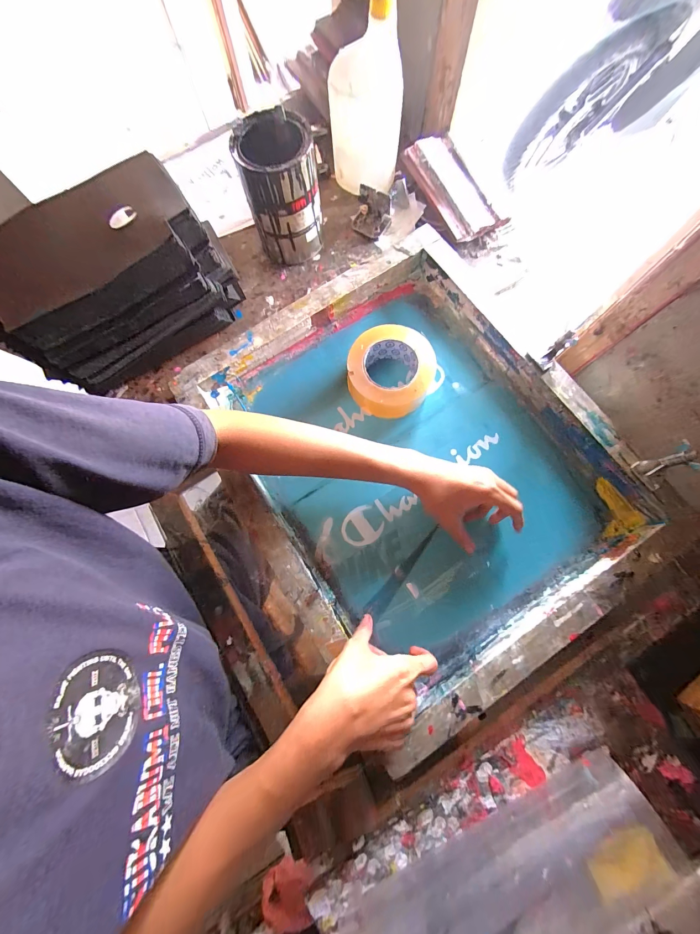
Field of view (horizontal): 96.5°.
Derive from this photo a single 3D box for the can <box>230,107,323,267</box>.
[{"bbox_3d":[-0.103,-0.416,0.485,0.106,0.146,0.104,-14,77,-2],"label":"can"}]

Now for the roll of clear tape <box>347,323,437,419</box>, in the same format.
[{"bbox_3d":[0.062,-0.141,0.458,0.117,0.057,0.122,0,76,1],"label":"roll of clear tape"}]

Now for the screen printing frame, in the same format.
[{"bbox_3d":[0.088,-0.010,0.430,0.462,0.057,0.541,-33,78,-7],"label":"screen printing frame"}]

